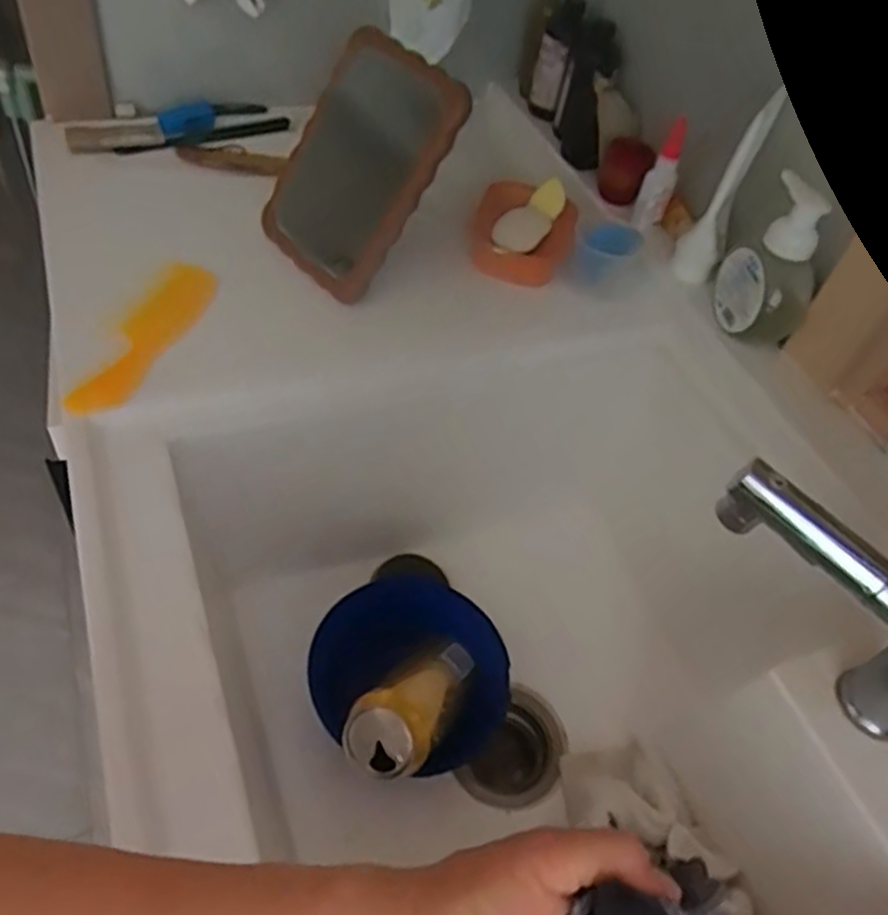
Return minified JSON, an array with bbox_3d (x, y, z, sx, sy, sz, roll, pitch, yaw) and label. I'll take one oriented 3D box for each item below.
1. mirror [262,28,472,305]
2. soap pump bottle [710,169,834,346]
[{"bbox_3d":[-0.082,-0.268,0.703,0.164,0.212,0.023,46,25,25],"label":"mirror"},{"bbox_3d":[0.289,-0.164,0.678,0.053,0.148,0.077,0,50,-10],"label":"soap pump bottle"}]

